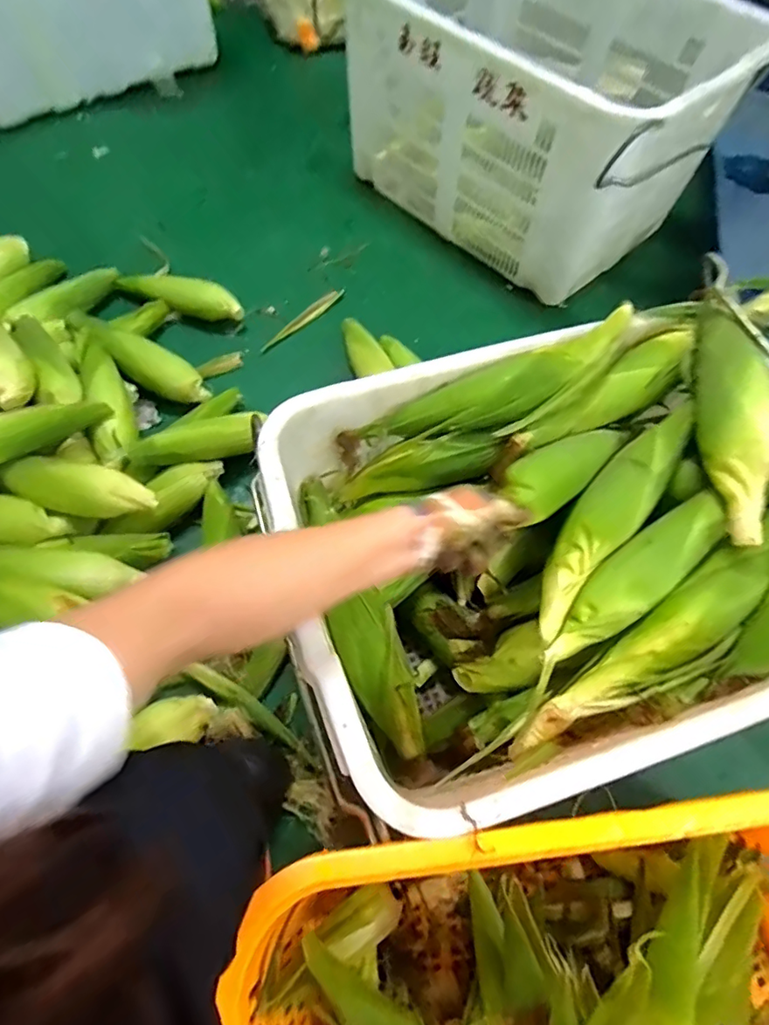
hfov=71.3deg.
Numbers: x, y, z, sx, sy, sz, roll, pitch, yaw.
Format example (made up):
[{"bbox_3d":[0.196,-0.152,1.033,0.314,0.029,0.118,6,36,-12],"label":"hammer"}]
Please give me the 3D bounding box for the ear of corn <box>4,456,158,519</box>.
[{"bbox_3d":[-0.394,-0.032,0.688,0.190,0.050,0.066,12,64,2],"label":"ear of corn"}]

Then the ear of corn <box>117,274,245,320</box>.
[{"bbox_3d":[-0.374,-0.398,0.965,0.222,0.079,0.053,20,65,6],"label":"ear of corn"}]

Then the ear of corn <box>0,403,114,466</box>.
[{"bbox_3d":[-0.482,-0.100,0.697,0.239,0.053,0.050,-30,69,-32],"label":"ear of corn"}]

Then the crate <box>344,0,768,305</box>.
[{"bbox_3d":[0.291,-0.835,1.080,0.542,0.344,0.728,-34,71,-18],"label":"crate"}]

